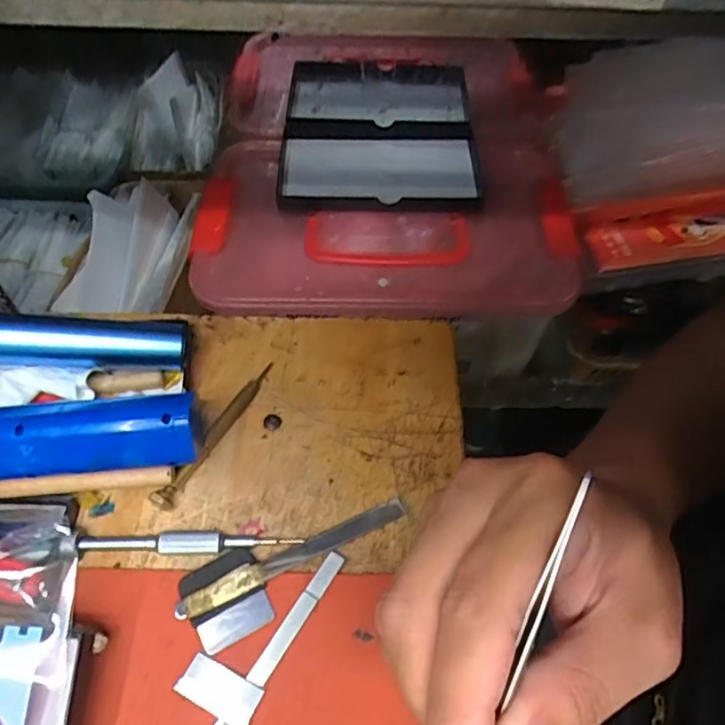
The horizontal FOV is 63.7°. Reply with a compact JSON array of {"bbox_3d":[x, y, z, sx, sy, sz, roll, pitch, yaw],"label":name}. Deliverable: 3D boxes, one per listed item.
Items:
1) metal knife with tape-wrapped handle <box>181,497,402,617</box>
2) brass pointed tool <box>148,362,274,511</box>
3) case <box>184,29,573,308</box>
[{"bbox_3d":[-0.034,0.099,0.304,0.124,0.016,0.012,-23,59,-17],"label":"metal knife with tape-wrapped handle"},{"bbox_3d":[-0.086,0.039,0.345,0.010,0.011,0.107,26,59,15],"label":"brass pointed tool"},{"bbox_3d":[0.021,-0.164,0.514,0.329,0.059,0.287,4,66,2],"label":"case"}]

